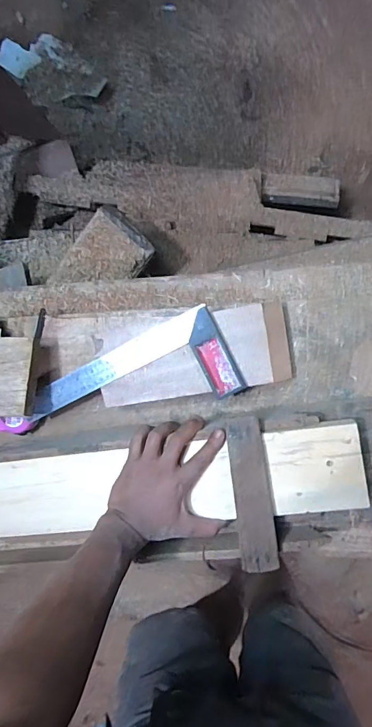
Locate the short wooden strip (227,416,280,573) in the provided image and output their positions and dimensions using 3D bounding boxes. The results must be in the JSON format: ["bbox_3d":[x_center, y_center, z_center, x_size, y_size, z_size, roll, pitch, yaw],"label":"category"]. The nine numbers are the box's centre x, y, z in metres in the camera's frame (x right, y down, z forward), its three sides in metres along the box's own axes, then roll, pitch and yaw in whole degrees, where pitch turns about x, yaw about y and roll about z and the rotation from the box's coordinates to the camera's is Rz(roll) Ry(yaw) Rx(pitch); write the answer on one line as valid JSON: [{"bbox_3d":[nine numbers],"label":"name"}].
[{"bbox_3d":[0.081,0.159,0.525,0.043,0.011,0.186,-6,93,6],"label":"short wooden strip"}]

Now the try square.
[{"bbox_3d":[-0.077,0.028,0.587,0.284,0.024,0.117,-22,92,8],"label":"try square"}]

